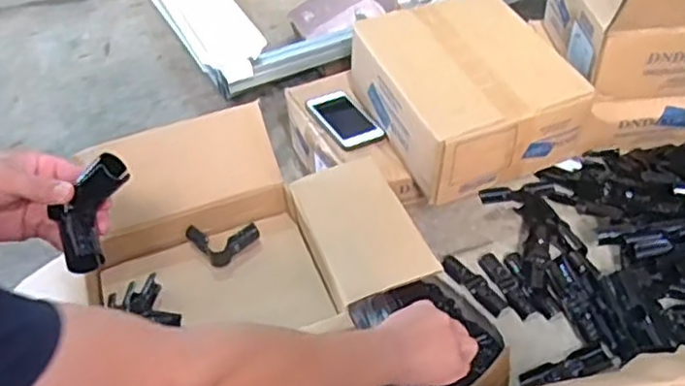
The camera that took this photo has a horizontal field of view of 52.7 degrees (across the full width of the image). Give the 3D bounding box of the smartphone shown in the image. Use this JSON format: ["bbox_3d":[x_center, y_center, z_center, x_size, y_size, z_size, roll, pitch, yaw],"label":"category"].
[{"bbox_3d":[0.001,-0.128,1.187,0.078,0.015,0.146,-27,53,-17],"label":"smartphone"}]

